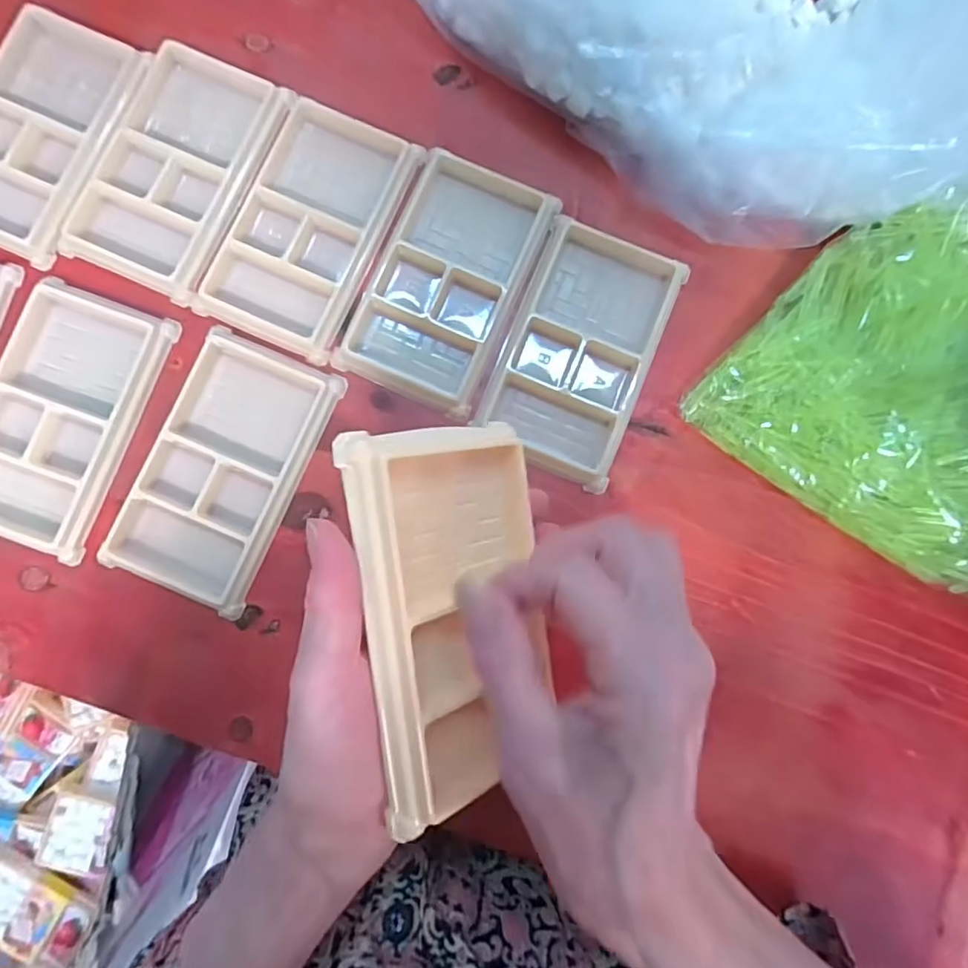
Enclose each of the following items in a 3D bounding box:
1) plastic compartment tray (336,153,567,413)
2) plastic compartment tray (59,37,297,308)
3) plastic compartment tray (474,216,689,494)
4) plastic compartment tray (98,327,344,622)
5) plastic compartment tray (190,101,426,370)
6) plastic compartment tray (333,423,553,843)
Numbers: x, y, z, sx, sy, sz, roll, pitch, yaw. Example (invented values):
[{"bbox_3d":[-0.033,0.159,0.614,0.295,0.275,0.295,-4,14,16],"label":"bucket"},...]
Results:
[{"bbox_3d":[-0.019,-0.112,0.319,0.077,0.012,0.133,24,83,2],"label":"plastic compartment tray"},{"bbox_3d":[-0.168,-0.179,0.324,0.082,0.014,0.140,23,83,2],"label":"plastic compartment tray"},{"bbox_3d":[0.052,-0.073,0.315,0.076,0.012,0.132,22,83,1],"label":"plastic compartment tray"},{"bbox_3d":[-0.136,-0.009,0.304,0.074,0.014,0.136,21,83,1],"label":"plastic compartment tray"},{"bbox_3d":[-0.095,-0.144,0.321,0.078,0.013,0.136,24,83,2],"label":"plastic compartment tray"},{"bbox_3d":[-0.008,0.046,0.212,0.074,0.012,0.132,-9,90,-42],"label":"plastic compartment tray"}]

